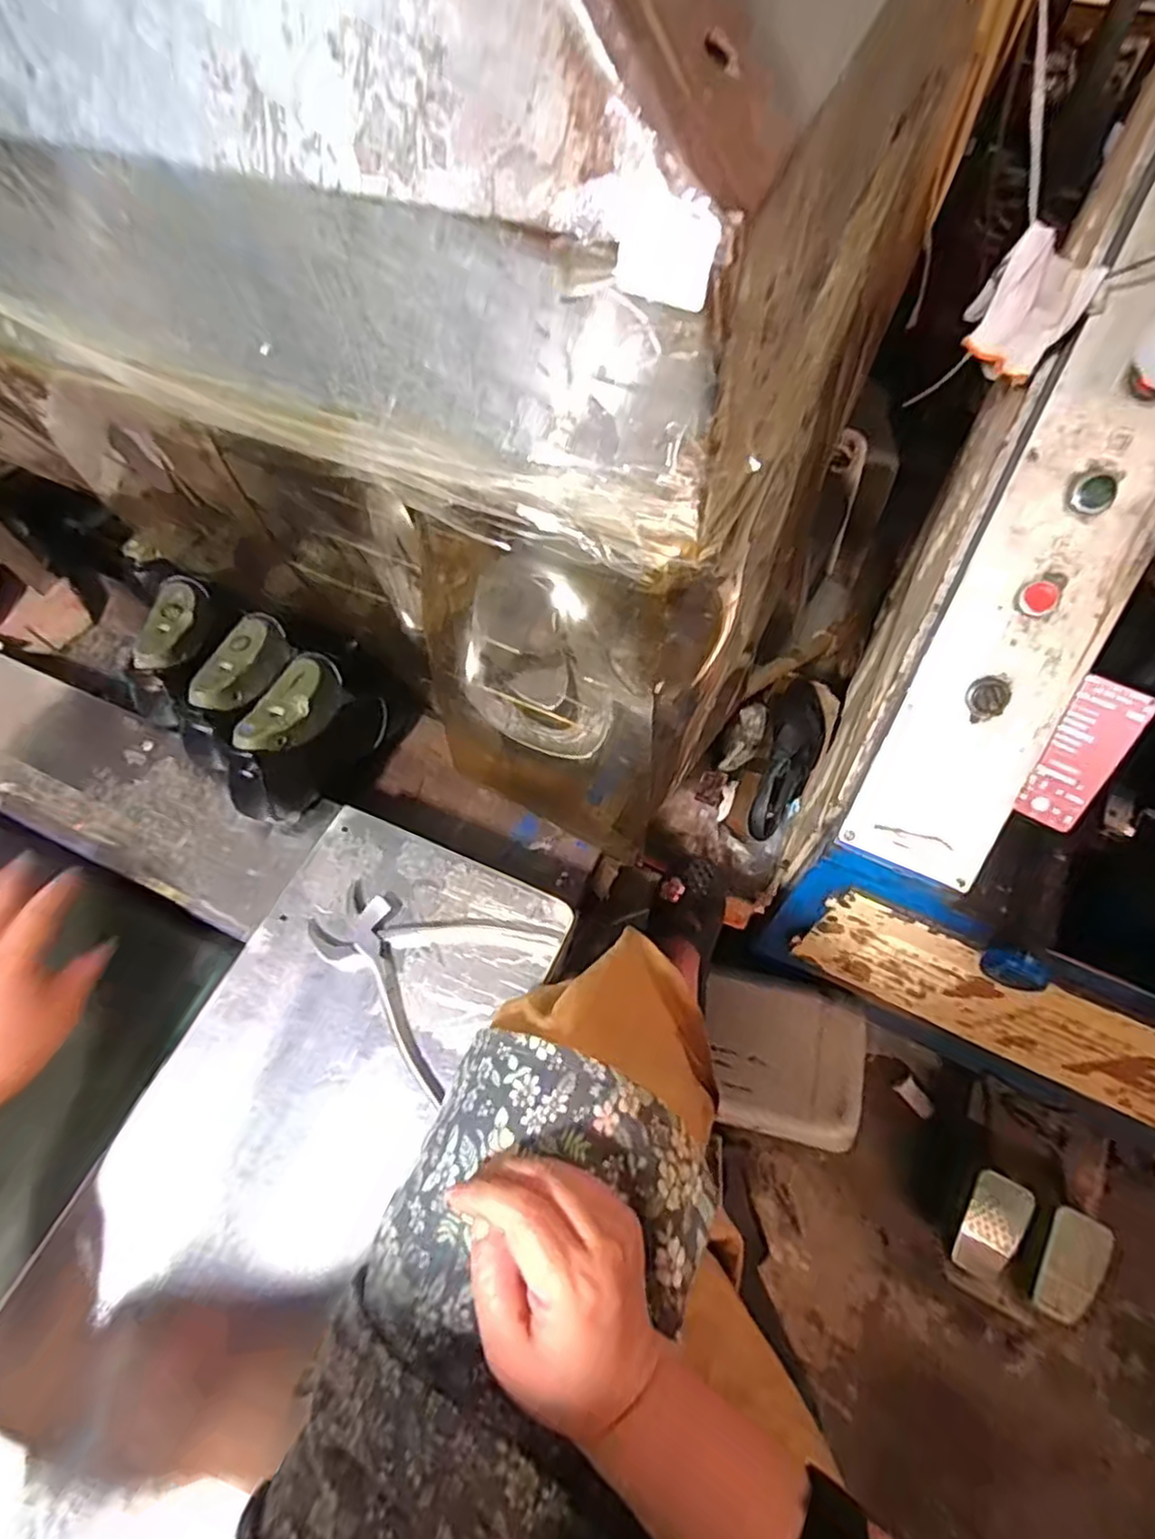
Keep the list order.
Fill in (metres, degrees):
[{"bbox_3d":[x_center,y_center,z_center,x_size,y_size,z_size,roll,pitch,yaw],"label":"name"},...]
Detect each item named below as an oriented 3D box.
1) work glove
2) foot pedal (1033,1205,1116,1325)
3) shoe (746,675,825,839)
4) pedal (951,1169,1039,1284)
[{"bbox_3d":[0.349,-0.358,0.550,0.078,0.083,0.038,27,68,16],"label":"work glove"},{"bbox_3d":[0.683,0.687,0.971,0.068,0.021,0.139,13,76,49],"label":"foot pedal"},{"bbox_3d":[0.302,-0.016,1.021,0.086,0.062,0.242,17,83,12],"label":"shoe"},{"bbox_3d":[0.594,0.655,1.007,0.079,0.038,0.145,19,98,12],"label":"pedal"}]

